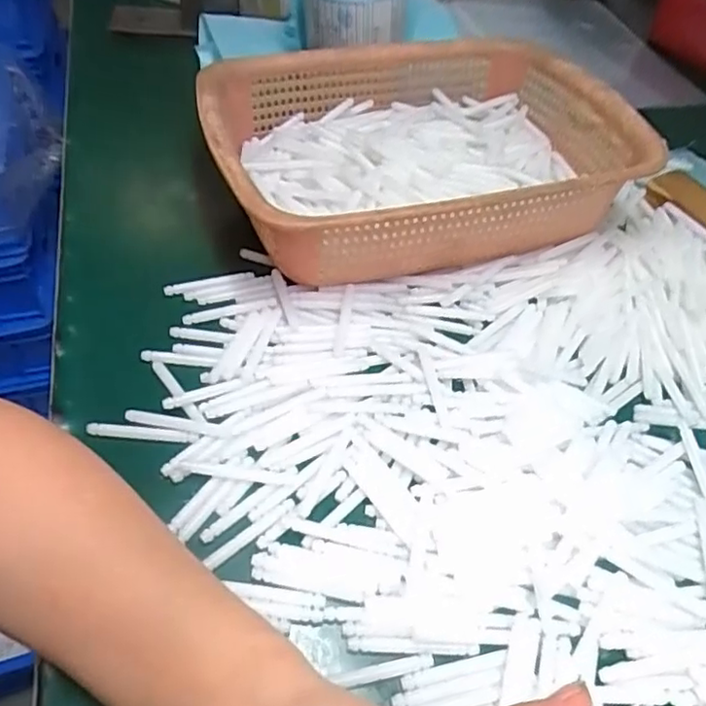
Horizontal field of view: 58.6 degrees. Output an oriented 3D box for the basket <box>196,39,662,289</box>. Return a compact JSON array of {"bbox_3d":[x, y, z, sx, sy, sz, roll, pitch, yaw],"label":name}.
[{"bbox_3d":[0.045,-0.148,0.459,0.288,0.072,0.209,-14,53,-14],"label":"basket"}]

